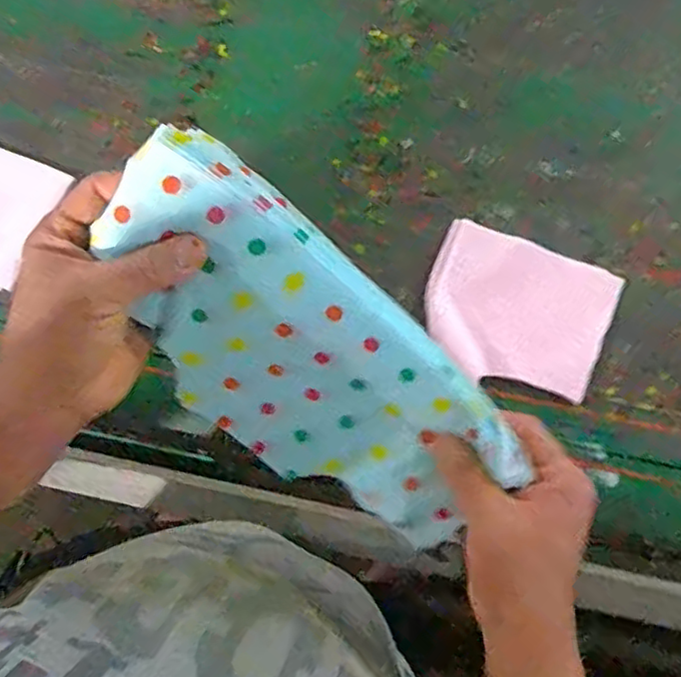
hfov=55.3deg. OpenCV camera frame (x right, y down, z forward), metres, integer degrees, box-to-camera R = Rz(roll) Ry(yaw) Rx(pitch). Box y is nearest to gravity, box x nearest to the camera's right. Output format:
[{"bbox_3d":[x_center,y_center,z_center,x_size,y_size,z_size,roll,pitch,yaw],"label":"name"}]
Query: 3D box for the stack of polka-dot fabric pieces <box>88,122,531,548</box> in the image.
[{"bbox_3d":[-0.020,0.020,0.396,0.291,0.049,0.150,35,120,-8],"label":"stack of polka-dot fabric pieces"}]

